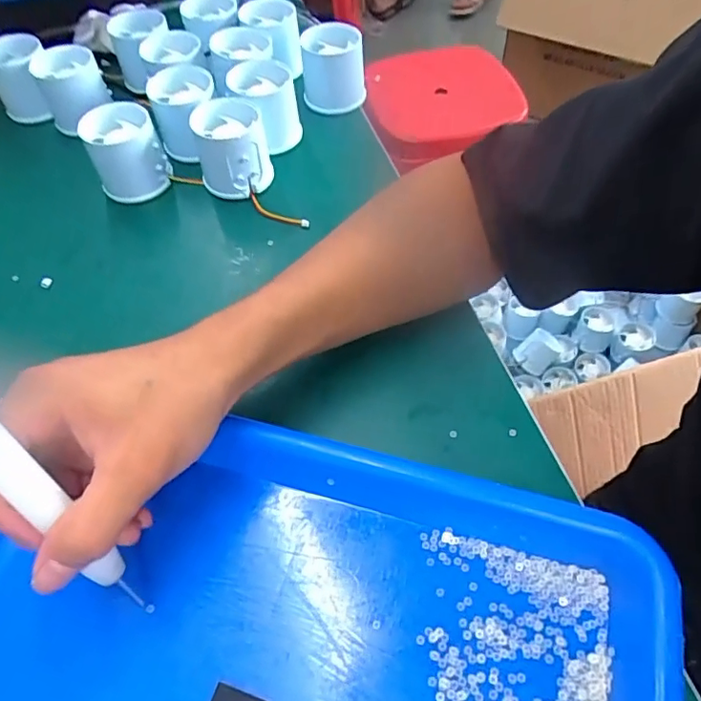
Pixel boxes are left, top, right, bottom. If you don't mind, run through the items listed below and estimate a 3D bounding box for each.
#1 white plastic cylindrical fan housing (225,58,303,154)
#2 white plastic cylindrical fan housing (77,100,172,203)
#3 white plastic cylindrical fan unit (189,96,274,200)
[{"bbox_3d":[-0.075,-0.206,0.453,0.061,0.052,0.057,-1,56,2],"label":"white plastic cylindrical fan housing"},{"bbox_3d":[-0.173,-0.152,0.423,0.052,0.056,0.057,-1,56,2],"label":"white plastic cylindrical fan housing"},{"bbox_3d":[-0.091,-0.156,0.424,0.054,0.053,0.057,-1,56,2],"label":"white plastic cylindrical fan unit"}]

